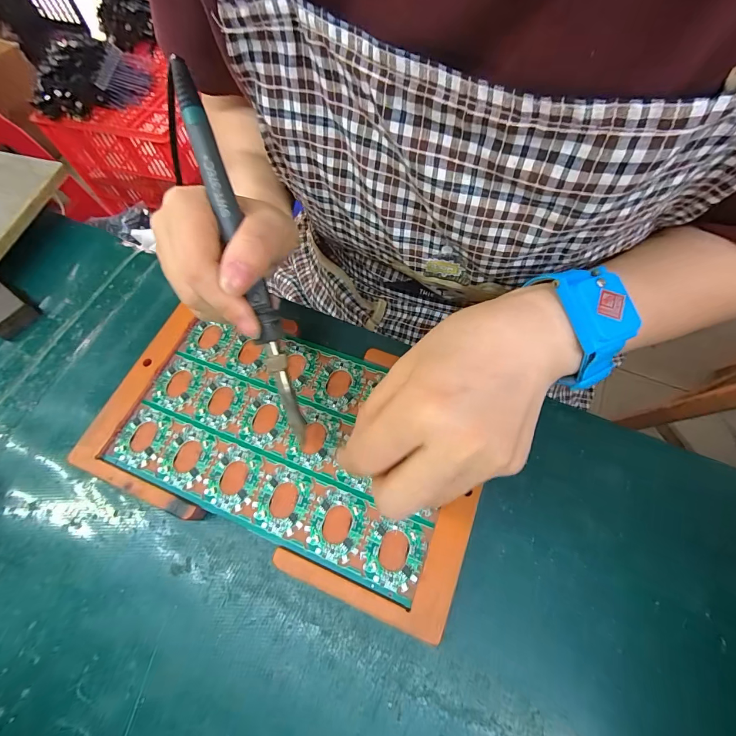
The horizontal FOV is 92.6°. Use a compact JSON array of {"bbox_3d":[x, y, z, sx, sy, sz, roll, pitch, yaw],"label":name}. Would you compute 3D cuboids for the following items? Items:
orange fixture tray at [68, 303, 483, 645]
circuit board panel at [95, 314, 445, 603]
[{"bbox_3d":[-0.051,0.040,0.220,0.235,0.007,0.132,20,68,12],"label":"orange fixture tray"},{"bbox_3d":[-0.052,0.040,0.222,0.201,0.004,0.117,19,68,12],"label":"circuit board panel"}]

